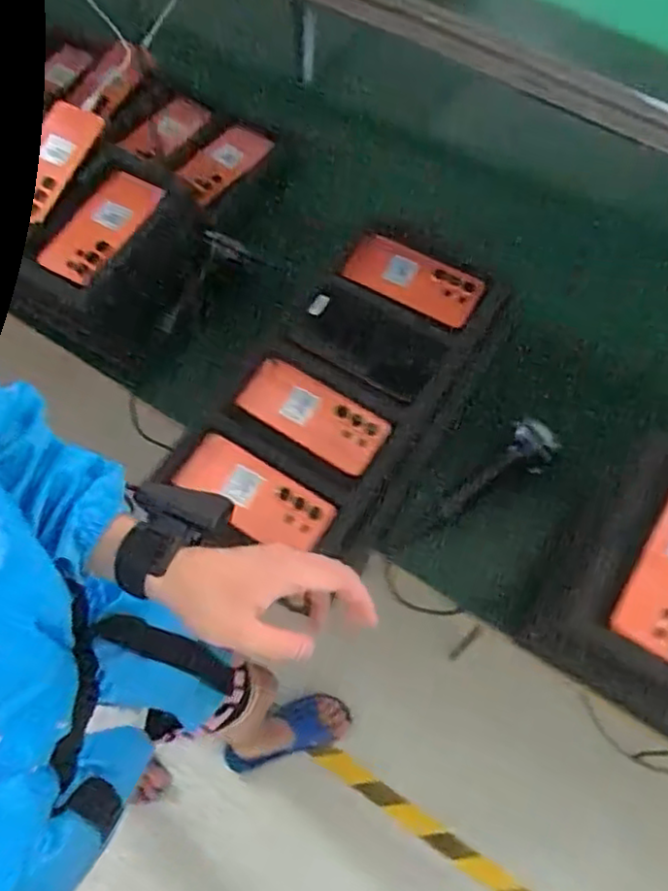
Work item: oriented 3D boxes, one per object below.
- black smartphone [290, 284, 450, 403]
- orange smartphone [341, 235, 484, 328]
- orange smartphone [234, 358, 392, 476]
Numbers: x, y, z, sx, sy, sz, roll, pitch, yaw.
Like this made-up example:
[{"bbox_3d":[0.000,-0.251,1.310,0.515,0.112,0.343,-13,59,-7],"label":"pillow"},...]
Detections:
[{"bbox_3d":[0.043,-0.126,0.820,0.175,0.007,0.094,28,78,7],"label":"black smartphone"},{"bbox_3d":[0.099,-0.212,0.850,0.171,0.015,0.077,27,69,12],"label":"orange smartphone"},{"bbox_3d":[-0.025,-0.036,0.769,0.168,0.014,0.079,29,69,13],"label":"orange smartphone"}]

